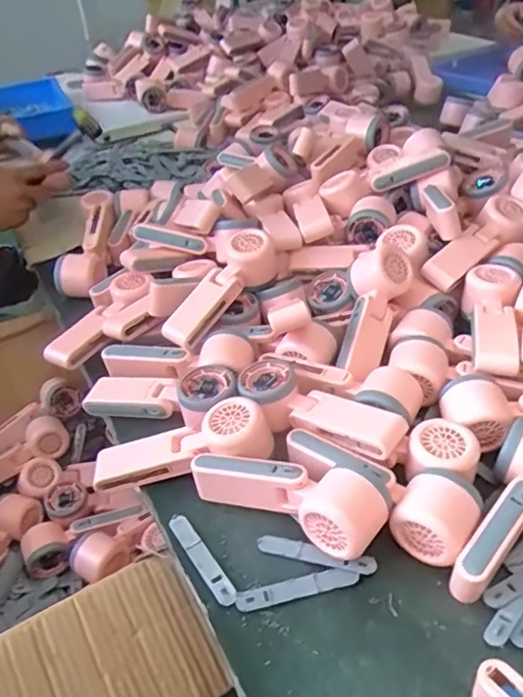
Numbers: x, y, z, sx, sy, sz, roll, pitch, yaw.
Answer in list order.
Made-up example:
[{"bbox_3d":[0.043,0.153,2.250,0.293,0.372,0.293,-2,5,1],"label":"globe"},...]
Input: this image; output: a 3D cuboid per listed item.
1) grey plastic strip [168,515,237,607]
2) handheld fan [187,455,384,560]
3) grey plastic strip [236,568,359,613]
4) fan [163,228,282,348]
[{"bbox_3d":[-0.050,0.172,0.460,0.017,0.004,0.095,-26,44,-25],"label":"grey plastic strip"},{"bbox_3d":[0.020,0.119,0.470,0.167,0.058,0.055,20,45,25],"label":"handheld fan"},{"bbox_3d":[0.028,0.189,0.437,0.095,0.006,0.016,-10,40,-9],"label":"grey plastic strip"},{"bbox_3d":[-0.052,-0.070,0.655,0.071,0.056,0.161,33,77,36],"label":"fan"}]

